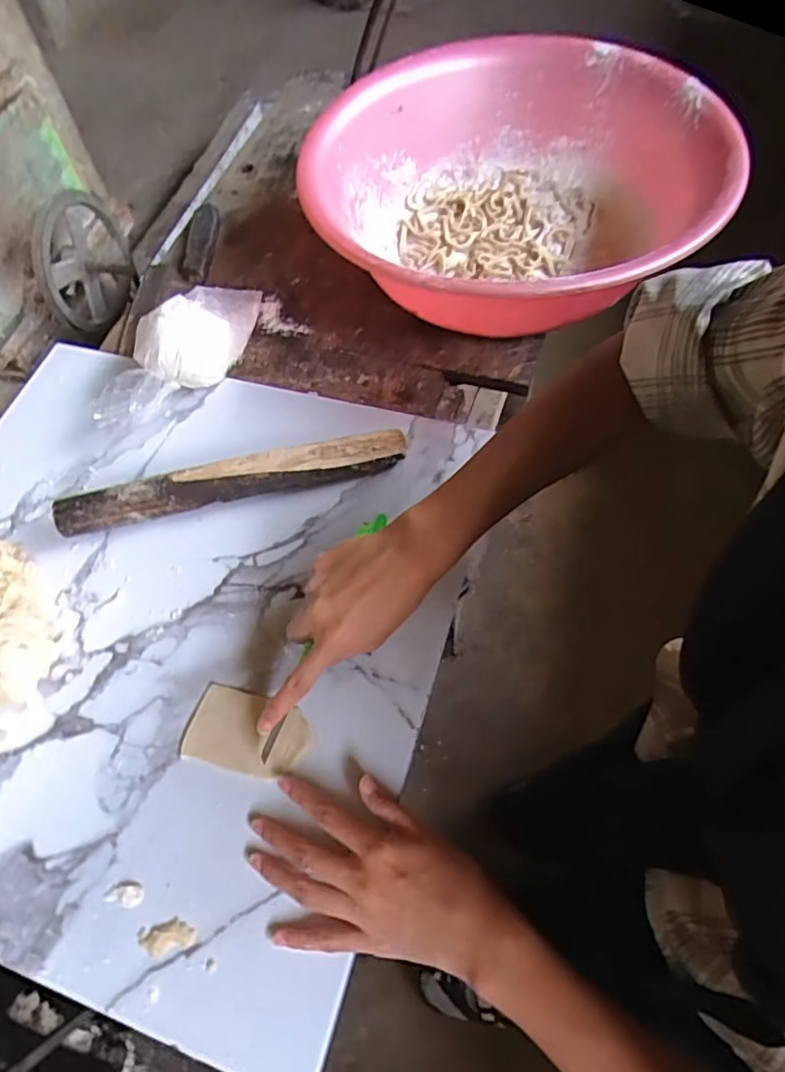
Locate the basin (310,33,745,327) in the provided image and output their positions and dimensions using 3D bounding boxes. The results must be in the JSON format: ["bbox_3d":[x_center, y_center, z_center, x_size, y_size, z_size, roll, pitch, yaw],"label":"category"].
[{"bbox_3d":[0.130,-0.354,0.631,0.398,0.133,0.399,-2,60,3],"label":"basin"}]

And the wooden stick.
[{"bbox_3d":[-0.138,-0.045,0.529,0.300,0.034,0.033,-12,60,-3],"label":"wooden stick"}]

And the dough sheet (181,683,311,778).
[{"bbox_3d":[-0.107,0.144,0.441,0.089,0.004,0.054,10,67,11],"label":"dough sheet"}]

